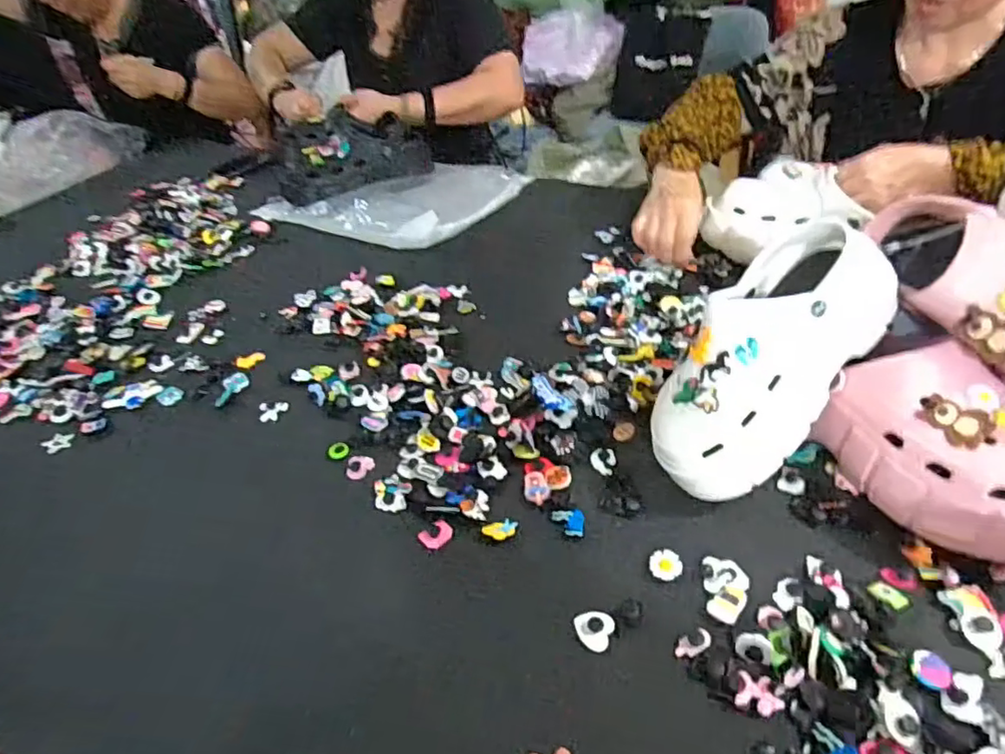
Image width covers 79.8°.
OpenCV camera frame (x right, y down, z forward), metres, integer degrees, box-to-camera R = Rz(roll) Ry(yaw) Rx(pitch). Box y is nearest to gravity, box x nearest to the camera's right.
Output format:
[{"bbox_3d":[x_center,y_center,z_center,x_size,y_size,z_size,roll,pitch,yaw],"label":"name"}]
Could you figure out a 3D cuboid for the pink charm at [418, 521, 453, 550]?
[{"bbox_3d":[-0.055,0.134,0.509,0.028,0.004,0.024,-27,45,-25],"label":"pink charm"}]

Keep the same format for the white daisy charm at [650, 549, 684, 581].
[{"bbox_3d":[0.127,0.147,0.468,0.025,0.010,0.024,-3,40,3],"label":"white daisy charm"}]

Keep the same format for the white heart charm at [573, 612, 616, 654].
[{"bbox_3d":[0.066,0.183,0.434,0.028,0.004,0.028,-2,53,2],"label":"white heart charm"}]

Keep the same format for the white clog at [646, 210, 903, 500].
[{"bbox_3d":[0.213,-0.019,0.495,0.112,0.092,0.247,34,84,37],"label":"white clog"}]

